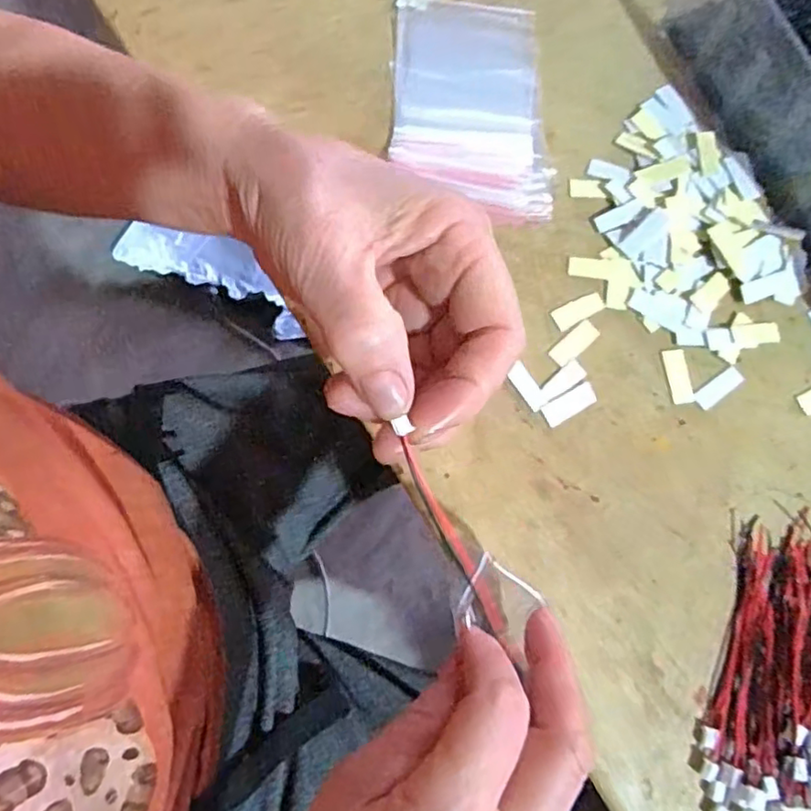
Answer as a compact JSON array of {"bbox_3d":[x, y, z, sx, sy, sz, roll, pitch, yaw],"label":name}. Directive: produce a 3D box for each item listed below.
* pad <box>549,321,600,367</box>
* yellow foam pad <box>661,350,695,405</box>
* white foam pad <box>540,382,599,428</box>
[{"bbox_3d":[0.086,-0.032,0.311,0.029,0.004,0.011,-40,81,-9],"label":"pad"},{"bbox_3d":[0.137,-0.015,0.308,0.011,0.004,0.027,-8,77,-3],"label":"yellow foam pad"},{"bbox_3d":[0.081,0.000,0.303,0.028,0.004,0.011,-29,79,-7],"label":"white foam pad"}]

